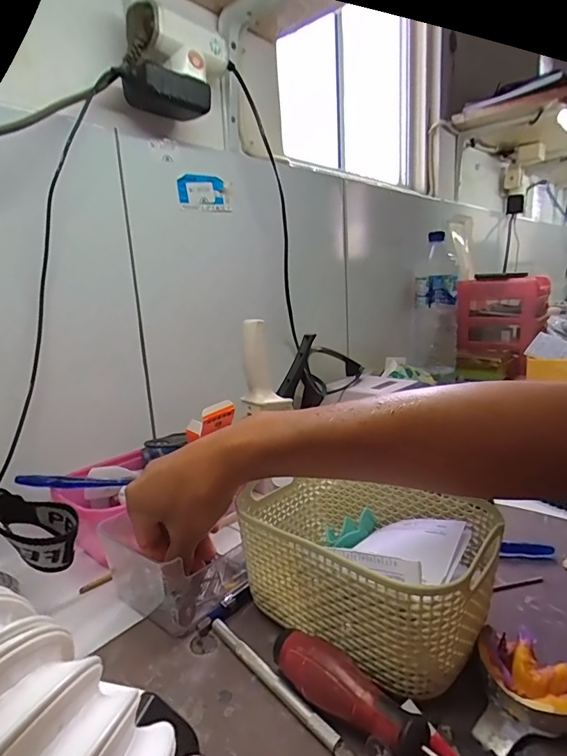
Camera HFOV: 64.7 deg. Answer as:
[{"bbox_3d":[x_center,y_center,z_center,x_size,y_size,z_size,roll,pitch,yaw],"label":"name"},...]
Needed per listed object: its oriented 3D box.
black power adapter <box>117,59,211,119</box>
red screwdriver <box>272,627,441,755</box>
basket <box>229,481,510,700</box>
[{"bbox_3d":[-0.119,-0.290,0.460,0.040,0.035,0.090,6,15,37],"label":"black power adapter"},{"bbox_3d":[0.054,0.176,0.217,0.023,0.028,0.160,-13,16,-39],"label":"red screwdriver"},{"bbox_3d":[0.052,0.126,0.313,0.159,0.080,0.117,6,16,39],"label":"basket"}]

